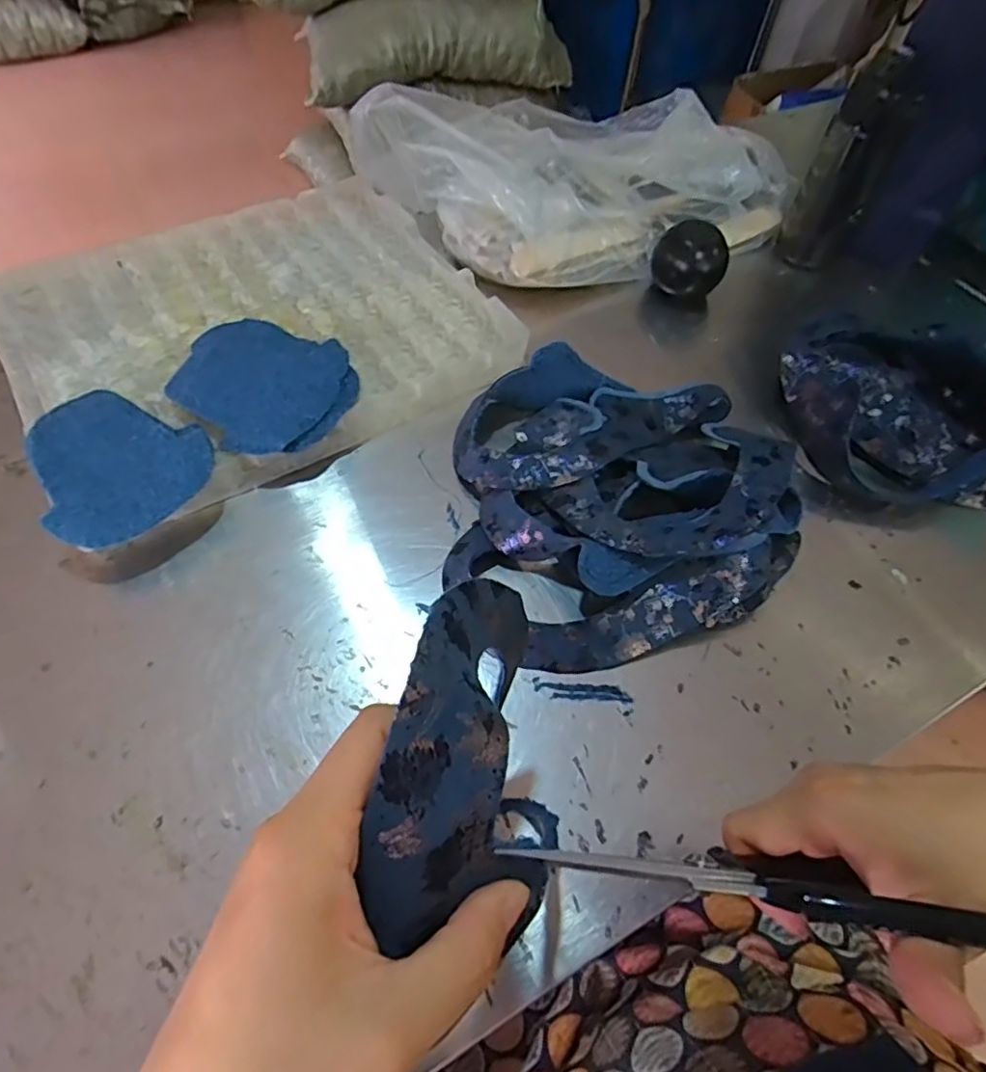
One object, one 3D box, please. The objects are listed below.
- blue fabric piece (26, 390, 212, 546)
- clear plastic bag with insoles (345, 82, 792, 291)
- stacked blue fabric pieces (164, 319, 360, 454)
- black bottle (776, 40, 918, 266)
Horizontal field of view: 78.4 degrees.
[{"bbox_3d":[-0.302,-0.068,0.494,0.122,0.014,0.162,-25,58,-18],"label":"blue fabric piece"},{"bbox_3d":[0.120,-0.450,0.725,0.461,0.098,0.321,-31,63,-21],"label":"clear plastic bag with insoles"},{"bbox_3d":[-0.209,-0.140,0.544,0.161,0.012,0.150,16,55,8],"label":"stacked blue fabric pieces"},{"bbox_3d":[0.386,-0.395,0.665,0.077,0.201,0.059,27,59,14],"label":"black bottle"}]

